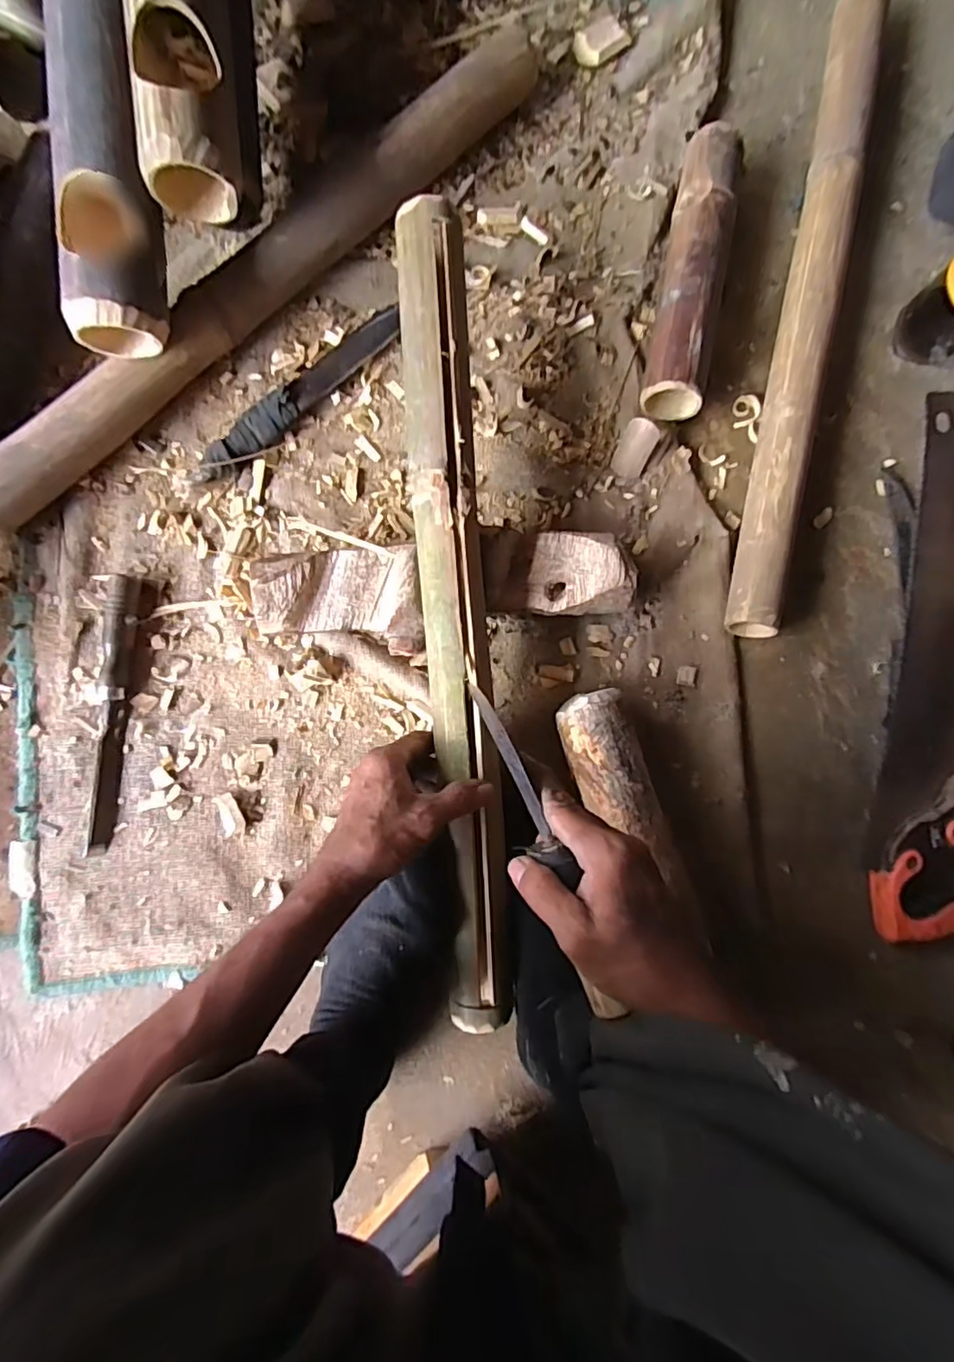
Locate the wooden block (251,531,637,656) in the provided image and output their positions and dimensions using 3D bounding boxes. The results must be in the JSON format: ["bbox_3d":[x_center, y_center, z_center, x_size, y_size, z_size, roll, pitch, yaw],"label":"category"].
[{"bbox_3d":[-0.025,-0.079,0.516,0.315,0.062,0.085,-9,87,-4],"label":"wooden block"}]

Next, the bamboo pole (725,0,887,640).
[{"bbox_3d":[0.324,-0.363,0.569,0.051,0.053,0.648,12,86,-3],"label":"bamboo pole"}]

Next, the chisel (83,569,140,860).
[{"bbox_3d":[-0.323,0.029,0.513,0.024,0.016,0.241,5,86,-3],"label":"chisel"}]

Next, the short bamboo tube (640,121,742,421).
[{"bbox_3d":[0.205,-0.391,0.559,0.056,0.052,0.264,11,86,-3],"label":"short bamboo tube"}]

